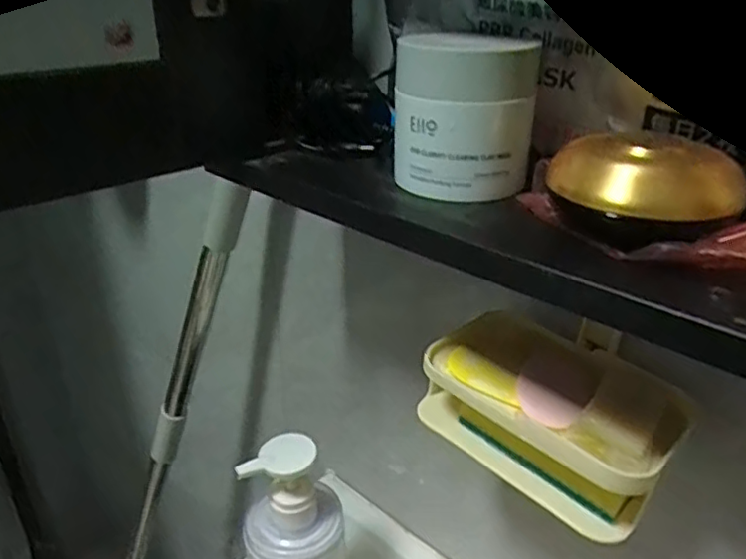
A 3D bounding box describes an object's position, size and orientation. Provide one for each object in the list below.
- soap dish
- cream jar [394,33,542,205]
[{"bbox_3d":[0.102,0.075,0.352,0.097,0.061,0.137,-21,34,-34],"label":"soap dish"},{"bbox_3d":[0.046,-0.086,0.323,0.068,0.072,0.061,0,27,0],"label":"cream jar"}]

